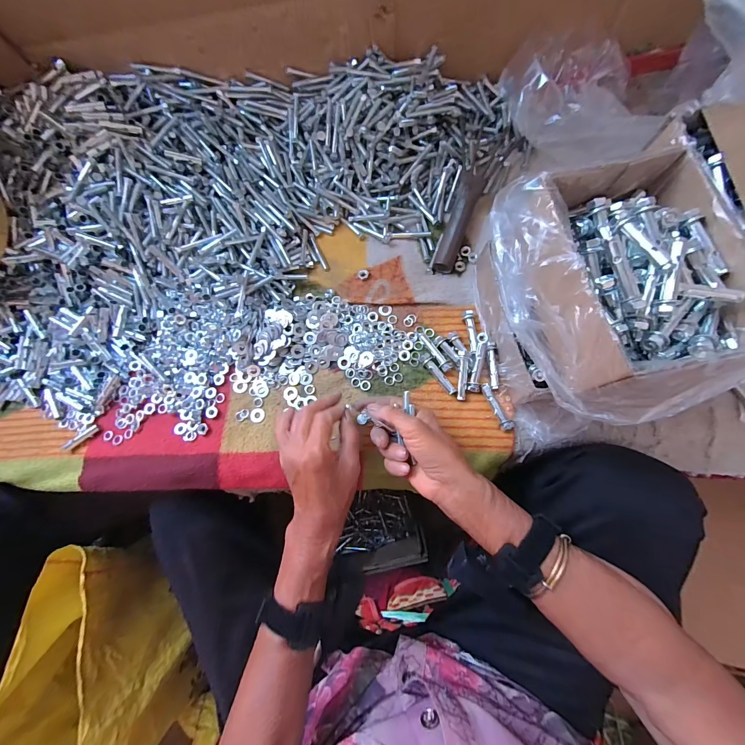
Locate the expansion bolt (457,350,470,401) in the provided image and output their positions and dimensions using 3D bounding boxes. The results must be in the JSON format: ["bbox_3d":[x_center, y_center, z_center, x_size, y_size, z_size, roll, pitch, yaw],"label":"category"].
[{"bbox_3d":[0.104,0.004,0.383,0.013,0.015,0.055,4,82,6],"label":"expansion bolt"}]

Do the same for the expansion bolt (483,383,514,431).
[{"bbox_3d":[0.140,0.039,0.373,0.013,0.009,0.057,-25,76,-2],"label":"expansion bolt"}]

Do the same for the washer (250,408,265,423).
[{"bbox_3d":[-0.140,0.052,0.402,0.017,0.004,0.017,-4,76,4],"label":"washer"}]

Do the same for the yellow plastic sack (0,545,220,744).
[{"bbox_3d":[-0.366,0.394,0.434,0.168,0.178,0.324,-12,76,2],"label":"yellow plastic sack"}]

